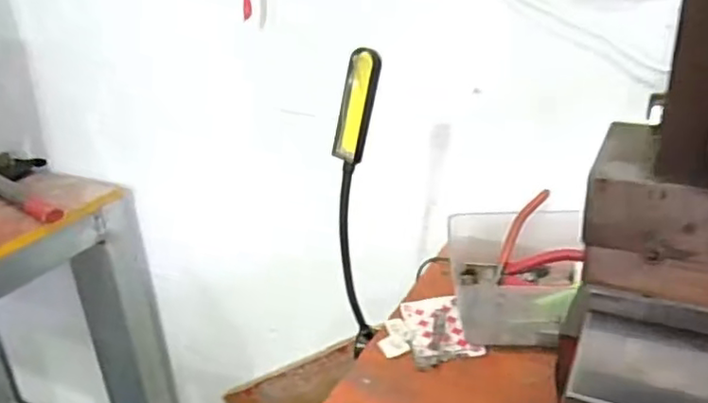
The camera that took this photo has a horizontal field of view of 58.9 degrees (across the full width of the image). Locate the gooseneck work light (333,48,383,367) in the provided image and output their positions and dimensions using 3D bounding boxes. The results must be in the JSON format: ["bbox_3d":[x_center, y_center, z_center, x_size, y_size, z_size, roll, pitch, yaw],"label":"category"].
[{"bbox_3d":[0.005,0.012,0.500,0.033,0.264,0.045,-2,24,0],"label":"gooseneck work light"}]

